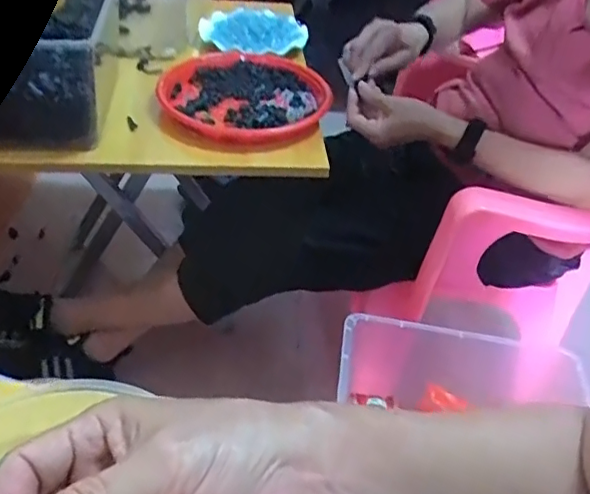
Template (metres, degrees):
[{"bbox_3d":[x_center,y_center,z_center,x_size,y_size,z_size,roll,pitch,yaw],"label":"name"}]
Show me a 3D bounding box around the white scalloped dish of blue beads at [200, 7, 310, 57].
[{"bbox_3d":[-0.073,-0.399,1.033,0.187,0.037,0.213,4,41,-4],"label":"white scalloped dish of blue beads"}]

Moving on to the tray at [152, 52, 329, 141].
[{"bbox_3d":[-0.072,-0.233,0.853,0.242,0.023,0.258,15,42,8],"label":"tray"}]

